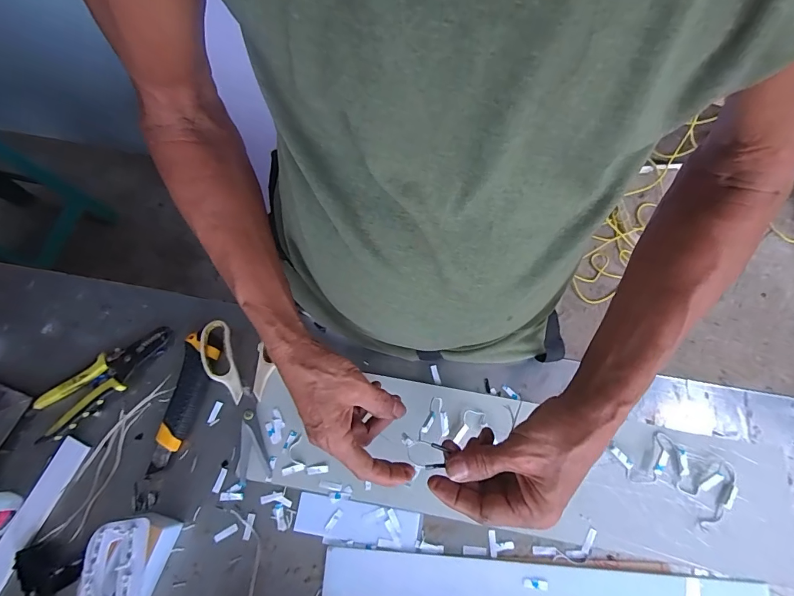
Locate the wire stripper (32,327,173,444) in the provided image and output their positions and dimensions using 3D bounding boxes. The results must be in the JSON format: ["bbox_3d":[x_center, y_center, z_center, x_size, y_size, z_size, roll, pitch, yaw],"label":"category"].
[{"bbox_3d":[-0.348,0.092,0.476,0.163,0.014,0.056,-40,75,-14],"label":"wire stripper"}]

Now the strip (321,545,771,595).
[{"bbox_3d":[0.153,0.301,0.413,0.452,0.006,0.056,4,70,1],"label":"strip"}]

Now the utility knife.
[{"bbox_3d":[-0.250,0.120,0.470,0.038,0.018,0.156,8,70,2],"label":"utility knife"}]

